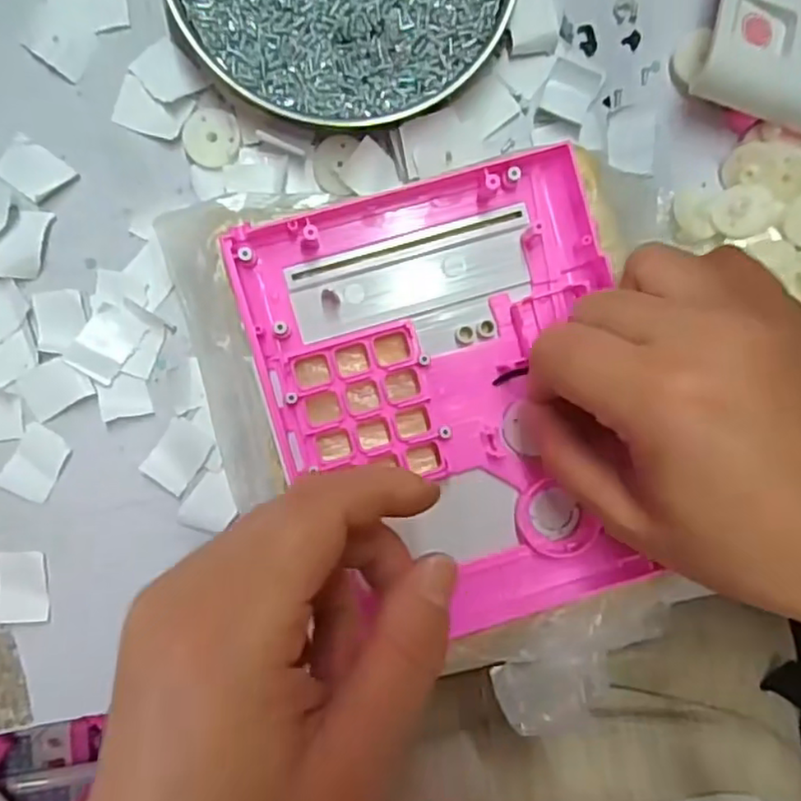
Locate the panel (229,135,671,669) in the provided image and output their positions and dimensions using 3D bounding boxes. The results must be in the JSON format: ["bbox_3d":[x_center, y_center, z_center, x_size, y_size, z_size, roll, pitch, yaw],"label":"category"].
[{"bbox_3d":[0.020,0.002,0.250,0.131,0.015,0.166,-14,95,-4],"label":"panel"}]

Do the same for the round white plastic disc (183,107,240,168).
[{"bbox_3d":[-0.077,-0.107,0.267,0.022,0.006,0.024,0,93,-5],"label":"round white plastic disc"}]

